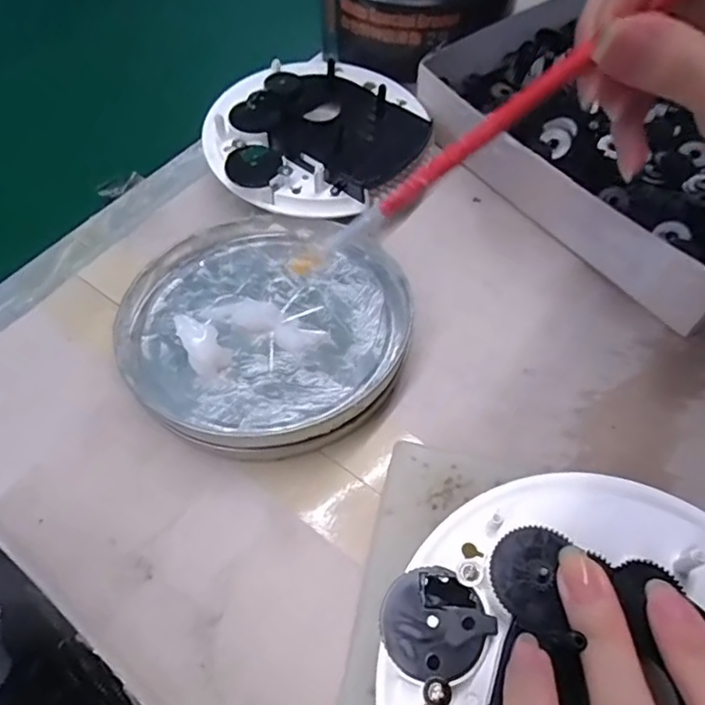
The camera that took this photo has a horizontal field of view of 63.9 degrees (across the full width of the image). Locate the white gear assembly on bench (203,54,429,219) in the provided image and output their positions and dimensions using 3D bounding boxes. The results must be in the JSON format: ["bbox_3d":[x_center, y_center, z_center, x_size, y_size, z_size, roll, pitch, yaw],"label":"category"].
[{"bbox_3d":[-0.015,-0.119,0.311,0.126,0.036,0.110,-30,61,-17],"label":"white gear assembly on bench"}]

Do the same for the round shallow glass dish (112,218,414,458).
[{"bbox_3d":[-0.039,-0.017,0.261,0.126,0.023,0.129,-1,57,1],"label":"round shallow glass dish"}]

